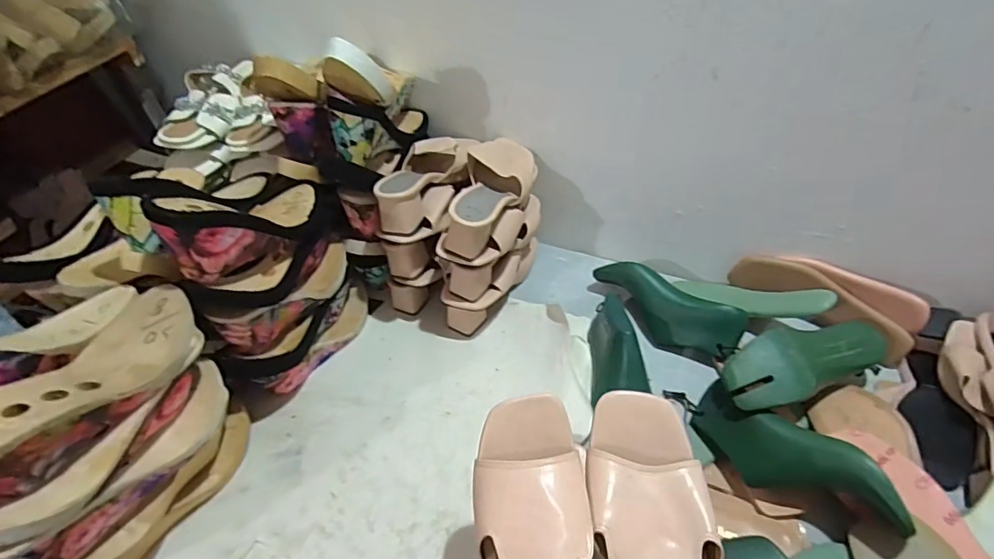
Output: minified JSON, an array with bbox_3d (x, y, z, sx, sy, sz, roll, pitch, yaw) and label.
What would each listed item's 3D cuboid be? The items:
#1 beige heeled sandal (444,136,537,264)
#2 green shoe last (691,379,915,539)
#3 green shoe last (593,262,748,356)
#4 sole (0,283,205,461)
[{"bbox_3d":[-0.005,-0.125,0.712,0.081,0.072,0.220,7,47,13],"label":"beige heeled sandal"},{"bbox_3d":[0.319,0.189,0.569,0.068,0.086,0.225,-35,29,-25],"label":"green shoe last"},{"bbox_3d":[0.241,0.040,0.757,0.225,0.069,0.072,24,53,26],"label":"green shoe last"},{"bbox_3d":[-0.370,0.083,0.452,0.077,0.070,0.234,7,22,12],"label":"sole"}]

